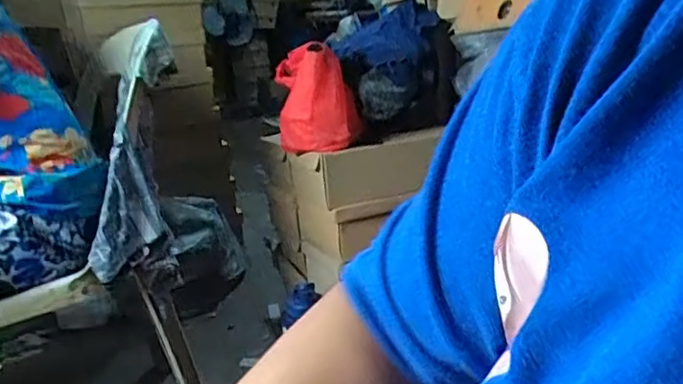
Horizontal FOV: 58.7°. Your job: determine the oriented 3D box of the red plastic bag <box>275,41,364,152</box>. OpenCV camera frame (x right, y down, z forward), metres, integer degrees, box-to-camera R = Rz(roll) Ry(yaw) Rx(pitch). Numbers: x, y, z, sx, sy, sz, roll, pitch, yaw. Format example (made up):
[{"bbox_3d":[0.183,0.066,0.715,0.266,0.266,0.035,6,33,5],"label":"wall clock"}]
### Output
[{"bbox_3d":[-0.043,-0.177,1.143,0.153,0.180,0.144,-5,17,-2],"label":"red plastic bag"}]

